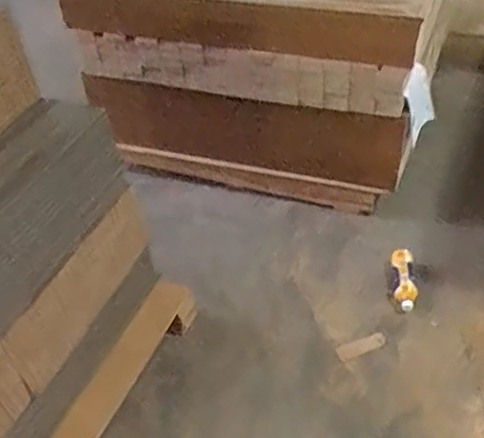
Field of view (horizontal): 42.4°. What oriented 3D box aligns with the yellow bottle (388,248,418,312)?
[{"bbox_3d":[0.494,0.177,1.918,0.082,0.091,0.211,0,42,6],"label":"yellow bottle"}]

